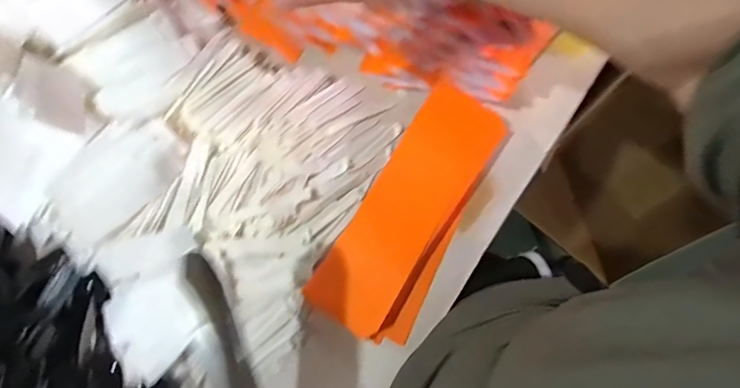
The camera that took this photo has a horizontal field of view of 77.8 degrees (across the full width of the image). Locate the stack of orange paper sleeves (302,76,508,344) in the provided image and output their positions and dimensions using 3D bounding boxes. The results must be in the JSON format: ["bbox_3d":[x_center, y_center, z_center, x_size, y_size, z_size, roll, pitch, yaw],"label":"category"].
[{"bbox_3d":[0.053,0.015,0.488,0.112,0.016,0.277,34,79,-11],"label":"stack of orange paper sleeves"}]

